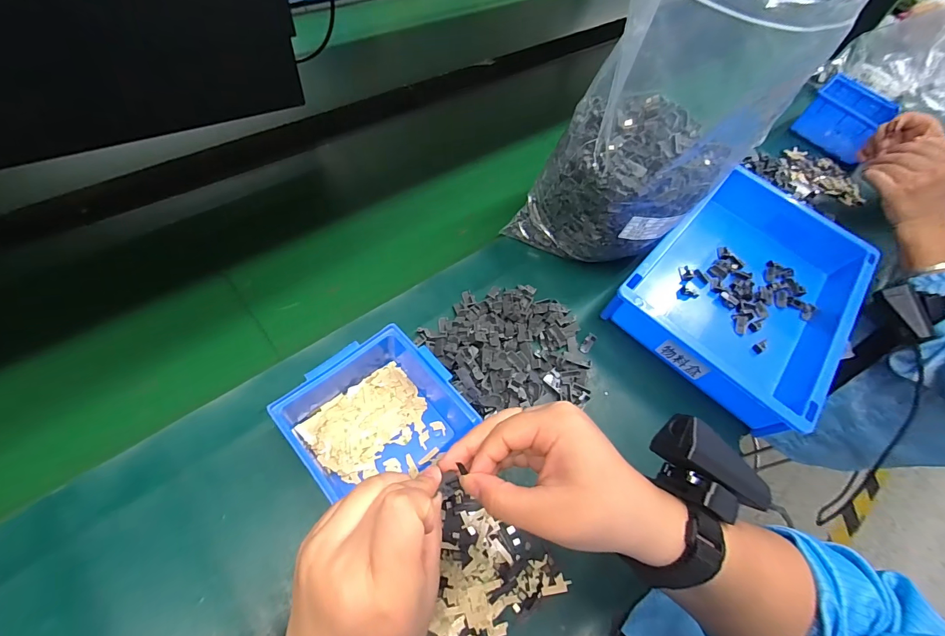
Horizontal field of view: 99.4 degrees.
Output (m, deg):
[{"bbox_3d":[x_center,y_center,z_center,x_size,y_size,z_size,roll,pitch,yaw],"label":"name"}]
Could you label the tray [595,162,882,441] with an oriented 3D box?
[{"bbox_3d":[0.328,-0.041,0.483,0.206,0.069,0.321,41,62,16],"label":"tray"}]

